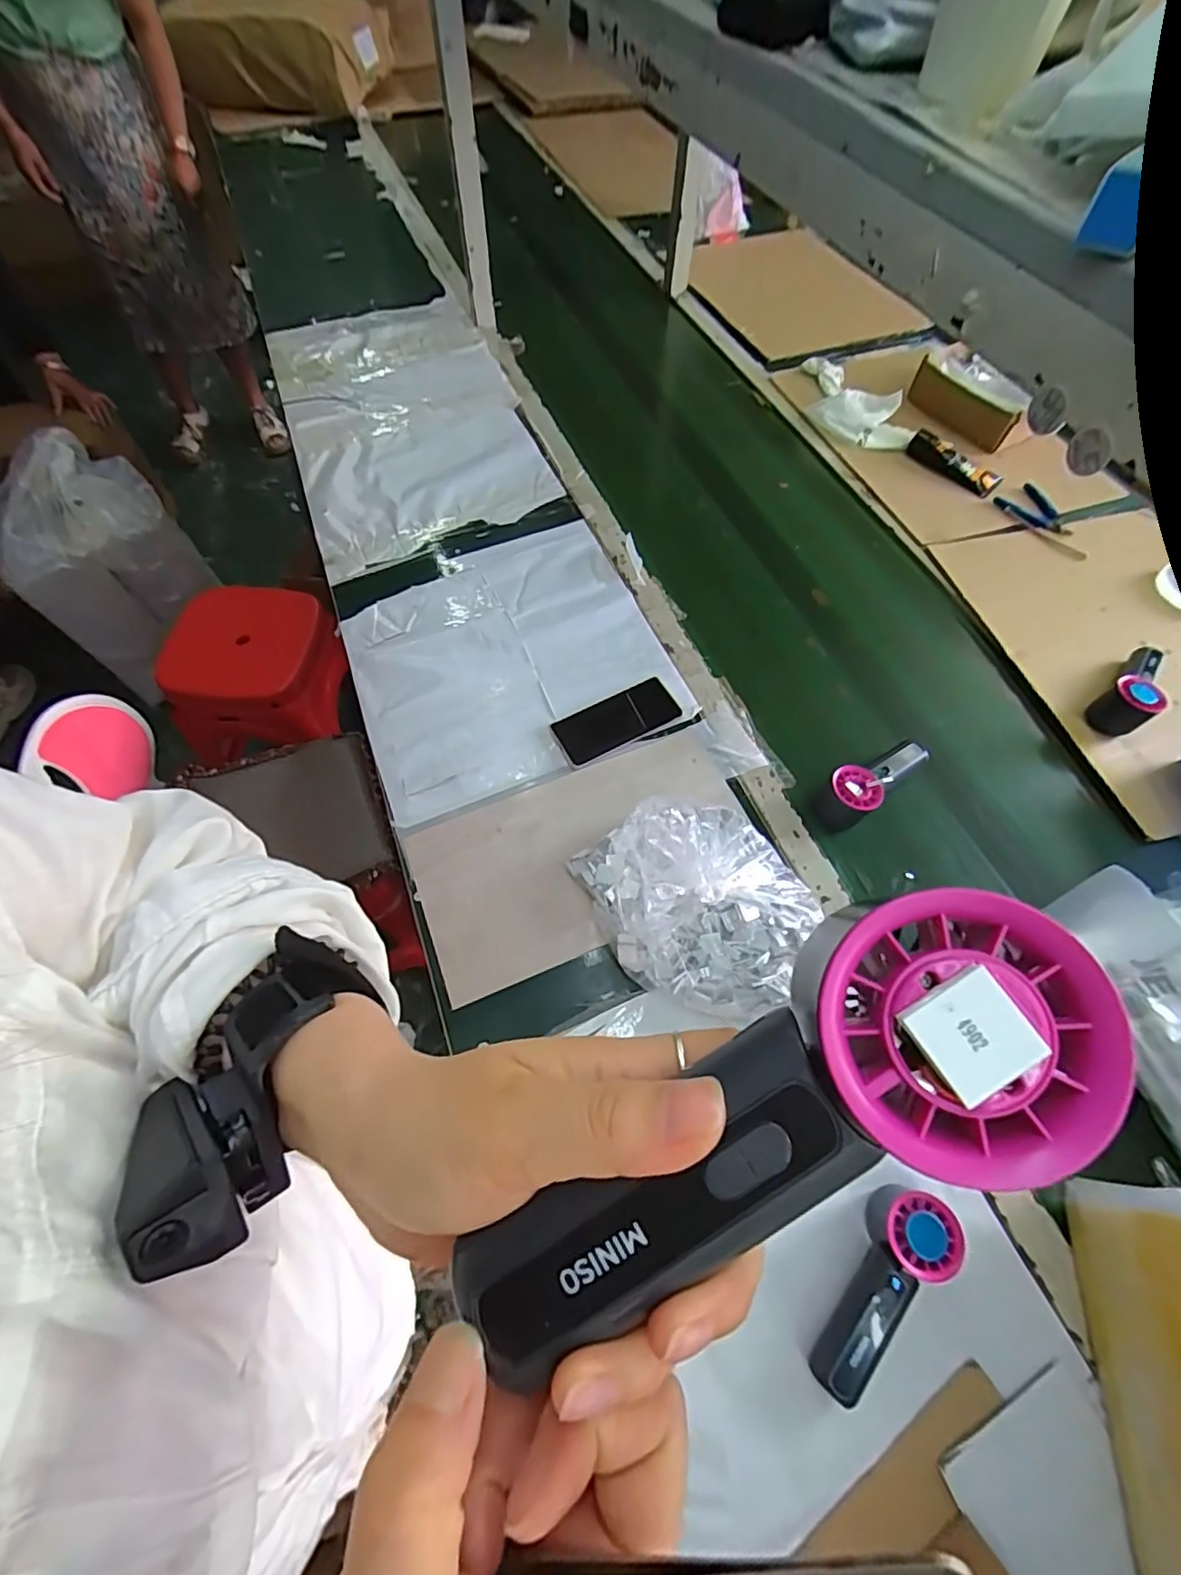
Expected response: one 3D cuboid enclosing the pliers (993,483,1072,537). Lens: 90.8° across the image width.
[{"bbox_3d":[0.736,-0.448,0.951,0.102,0.017,0.120,-27,64,-15],"label":"pliers"}]

